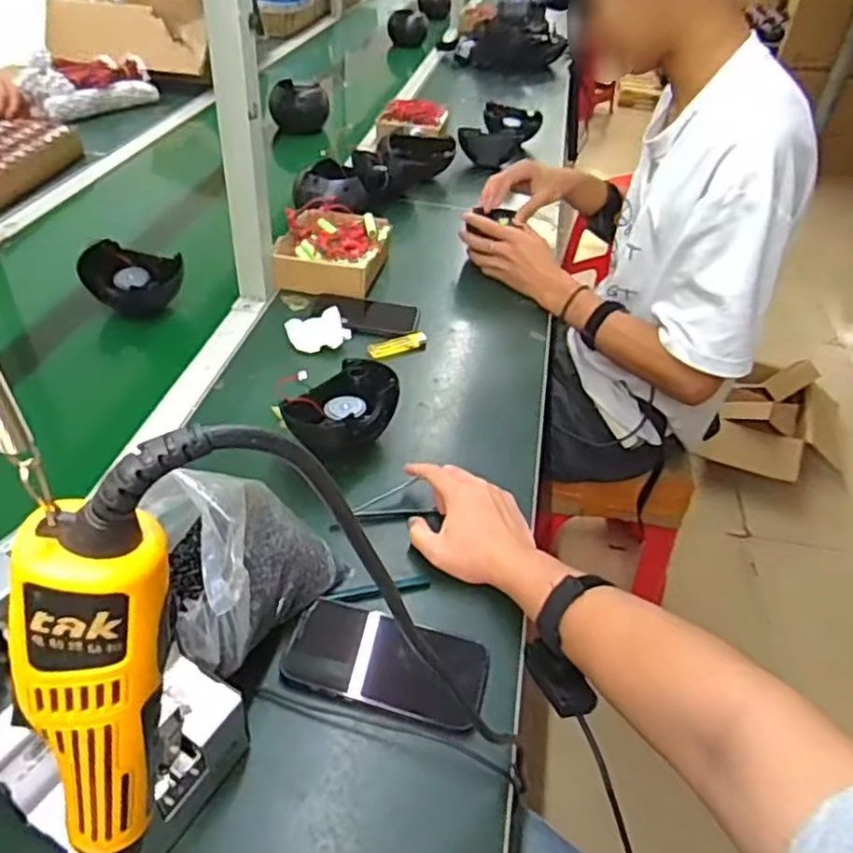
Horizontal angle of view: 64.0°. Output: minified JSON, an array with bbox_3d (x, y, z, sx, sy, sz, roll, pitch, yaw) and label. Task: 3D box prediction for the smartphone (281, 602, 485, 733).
[{"bbox_3d":[-0.032,0.191,0.565,0.160,0.014,0.079,12,40,8],"label":"smartphone"}]

